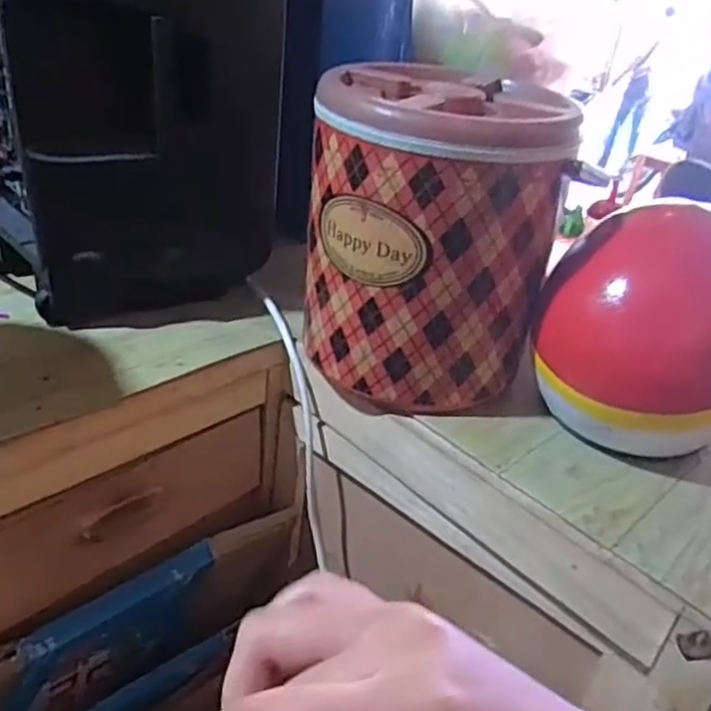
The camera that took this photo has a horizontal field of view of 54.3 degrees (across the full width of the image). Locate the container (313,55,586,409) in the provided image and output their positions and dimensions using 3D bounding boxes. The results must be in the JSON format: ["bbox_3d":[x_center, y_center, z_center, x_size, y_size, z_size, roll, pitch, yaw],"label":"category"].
[{"bbox_3d":[0.079,-0.130,0.764,0.244,0.300,0.213,8,33,2],"label":"container"}]

